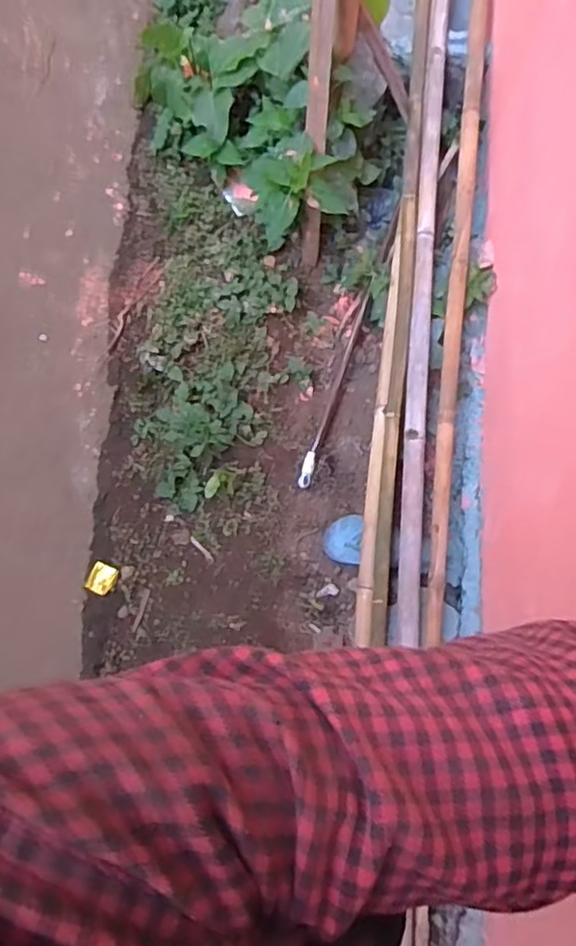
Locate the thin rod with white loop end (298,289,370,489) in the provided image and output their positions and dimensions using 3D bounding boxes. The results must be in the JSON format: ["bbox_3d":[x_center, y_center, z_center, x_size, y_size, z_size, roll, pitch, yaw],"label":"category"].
[{"bbox_3d":[0.111,-0.205,1.485,0.027,0.028,0.510,17,76,6],"label":"thin rod with white loop end"}]

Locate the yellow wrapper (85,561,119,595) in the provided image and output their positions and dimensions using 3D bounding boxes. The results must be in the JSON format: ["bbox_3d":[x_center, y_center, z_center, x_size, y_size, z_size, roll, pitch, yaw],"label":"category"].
[{"bbox_3d":[-0.418,0.238,1.410,0.061,0.010,0.063,24,77,8],"label":"yellow wrapper"}]

